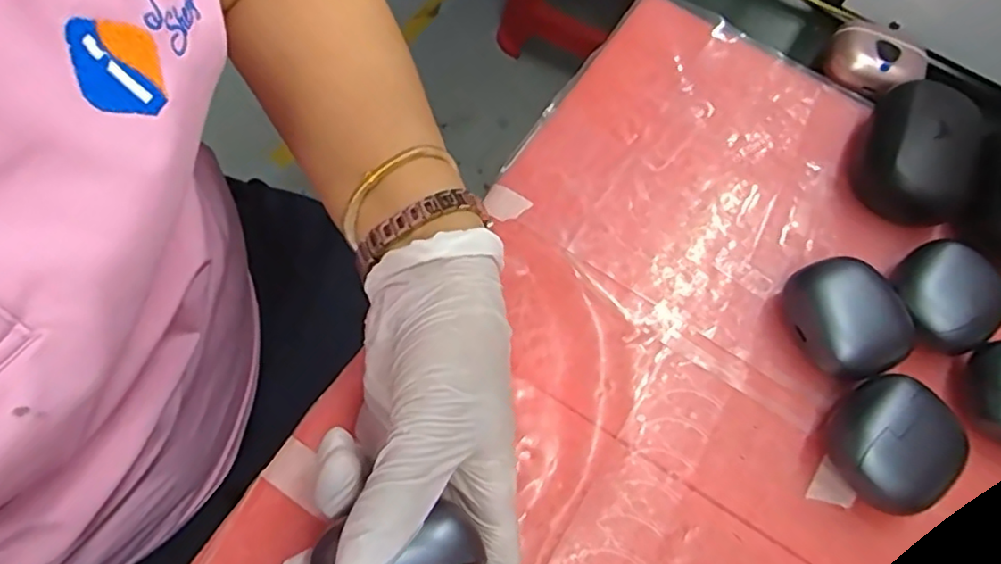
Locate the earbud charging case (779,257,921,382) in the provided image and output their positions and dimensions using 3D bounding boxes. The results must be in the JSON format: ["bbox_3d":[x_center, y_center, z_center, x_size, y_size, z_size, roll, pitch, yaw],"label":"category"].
[{"bbox_3d":[0.164,0.019,0.300,0.047,0.027,0.054,-13,68,-13],"label":"earbud charging case"}]

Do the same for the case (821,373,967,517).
[{"bbox_3d":[0.172,0.072,0.274,0.047,0.032,0.049,-31,73,-19],"label":"case"}]

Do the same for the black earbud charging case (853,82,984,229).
[{"bbox_3d":[0.232,-0.075,0.345,0.057,0.036,0.081,30,66,8],"label":"black earbud charging case"}]

